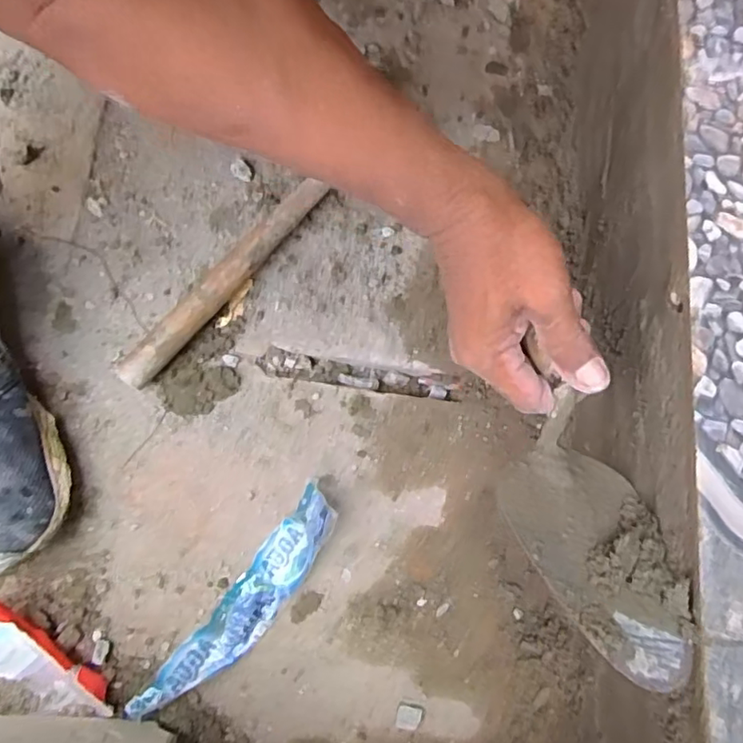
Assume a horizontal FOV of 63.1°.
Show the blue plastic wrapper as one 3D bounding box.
[{"bbox_3d":[-0.094,0.176,0.448,0.042,0.029,0.198,39,79,4],"label":"blue plastic wrapper"}]

